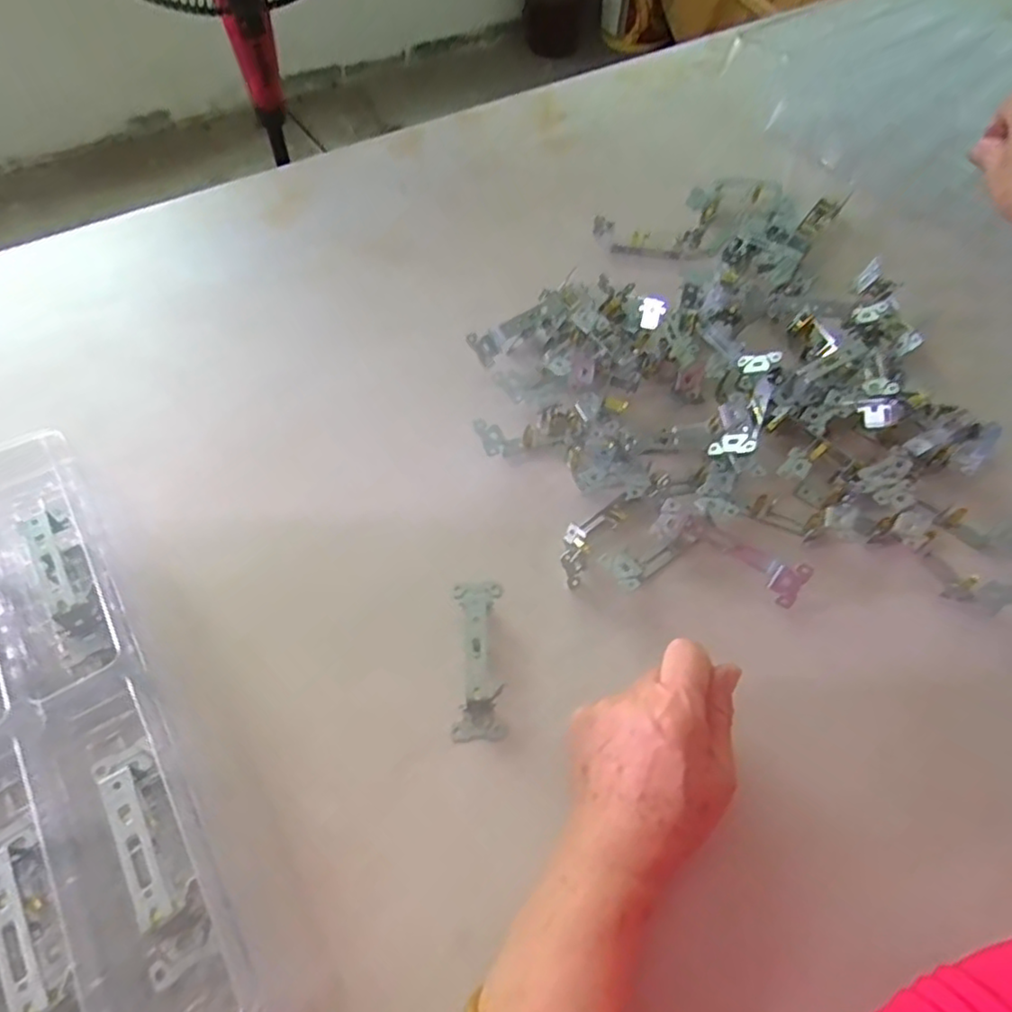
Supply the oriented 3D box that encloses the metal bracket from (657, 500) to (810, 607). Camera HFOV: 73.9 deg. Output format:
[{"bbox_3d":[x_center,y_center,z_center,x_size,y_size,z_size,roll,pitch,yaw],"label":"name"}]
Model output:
[{"bbox_3d":[0.153,0.028,0.460,0.102,0.032,0.033,28,61,15],"label":"metal bracket"}]

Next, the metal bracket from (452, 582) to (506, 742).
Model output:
[{"bbox_3d":[-0.018,0.092,0.431,0.031,0.022,0.107,-1,58,-3],"label":"metal bracket"}]

